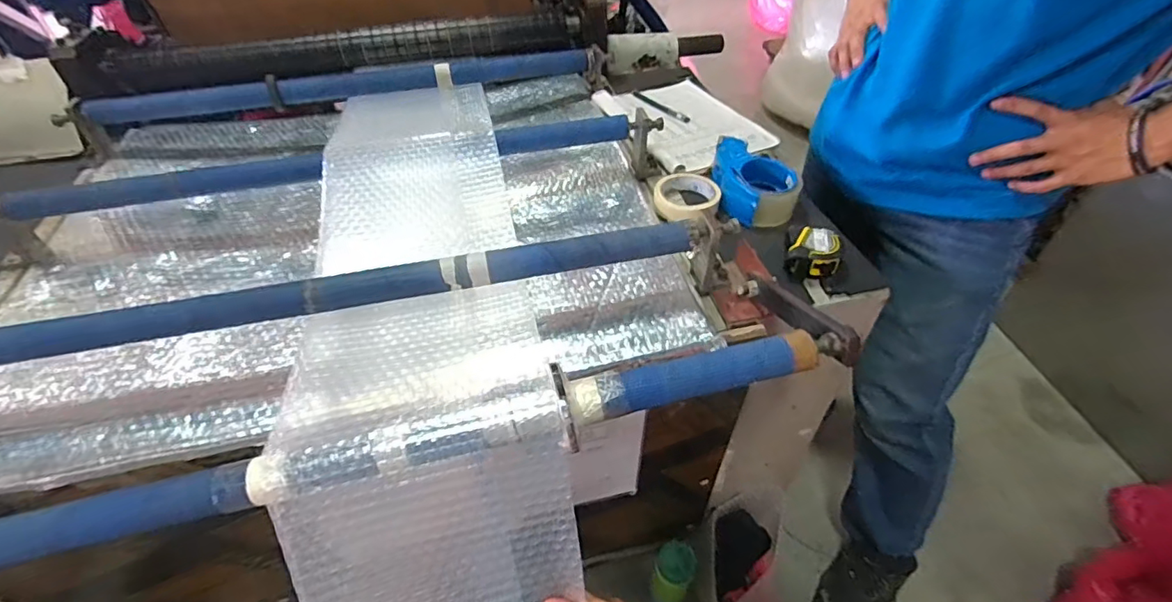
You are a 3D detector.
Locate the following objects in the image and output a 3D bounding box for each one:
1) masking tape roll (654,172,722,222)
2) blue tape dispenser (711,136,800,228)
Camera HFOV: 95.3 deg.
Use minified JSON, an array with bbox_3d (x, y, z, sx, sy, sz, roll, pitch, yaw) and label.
[{"bbox_3d":[0.142,-0.150,0.776,0.091,0.032,0.100,0,45,0],"label":"masking tape roll"},{"bbox_3d":[0.233,-0.168,0.781,0.091,0.076,0.147,-24,50,-21],"label":"blue tape dispenser"}]

